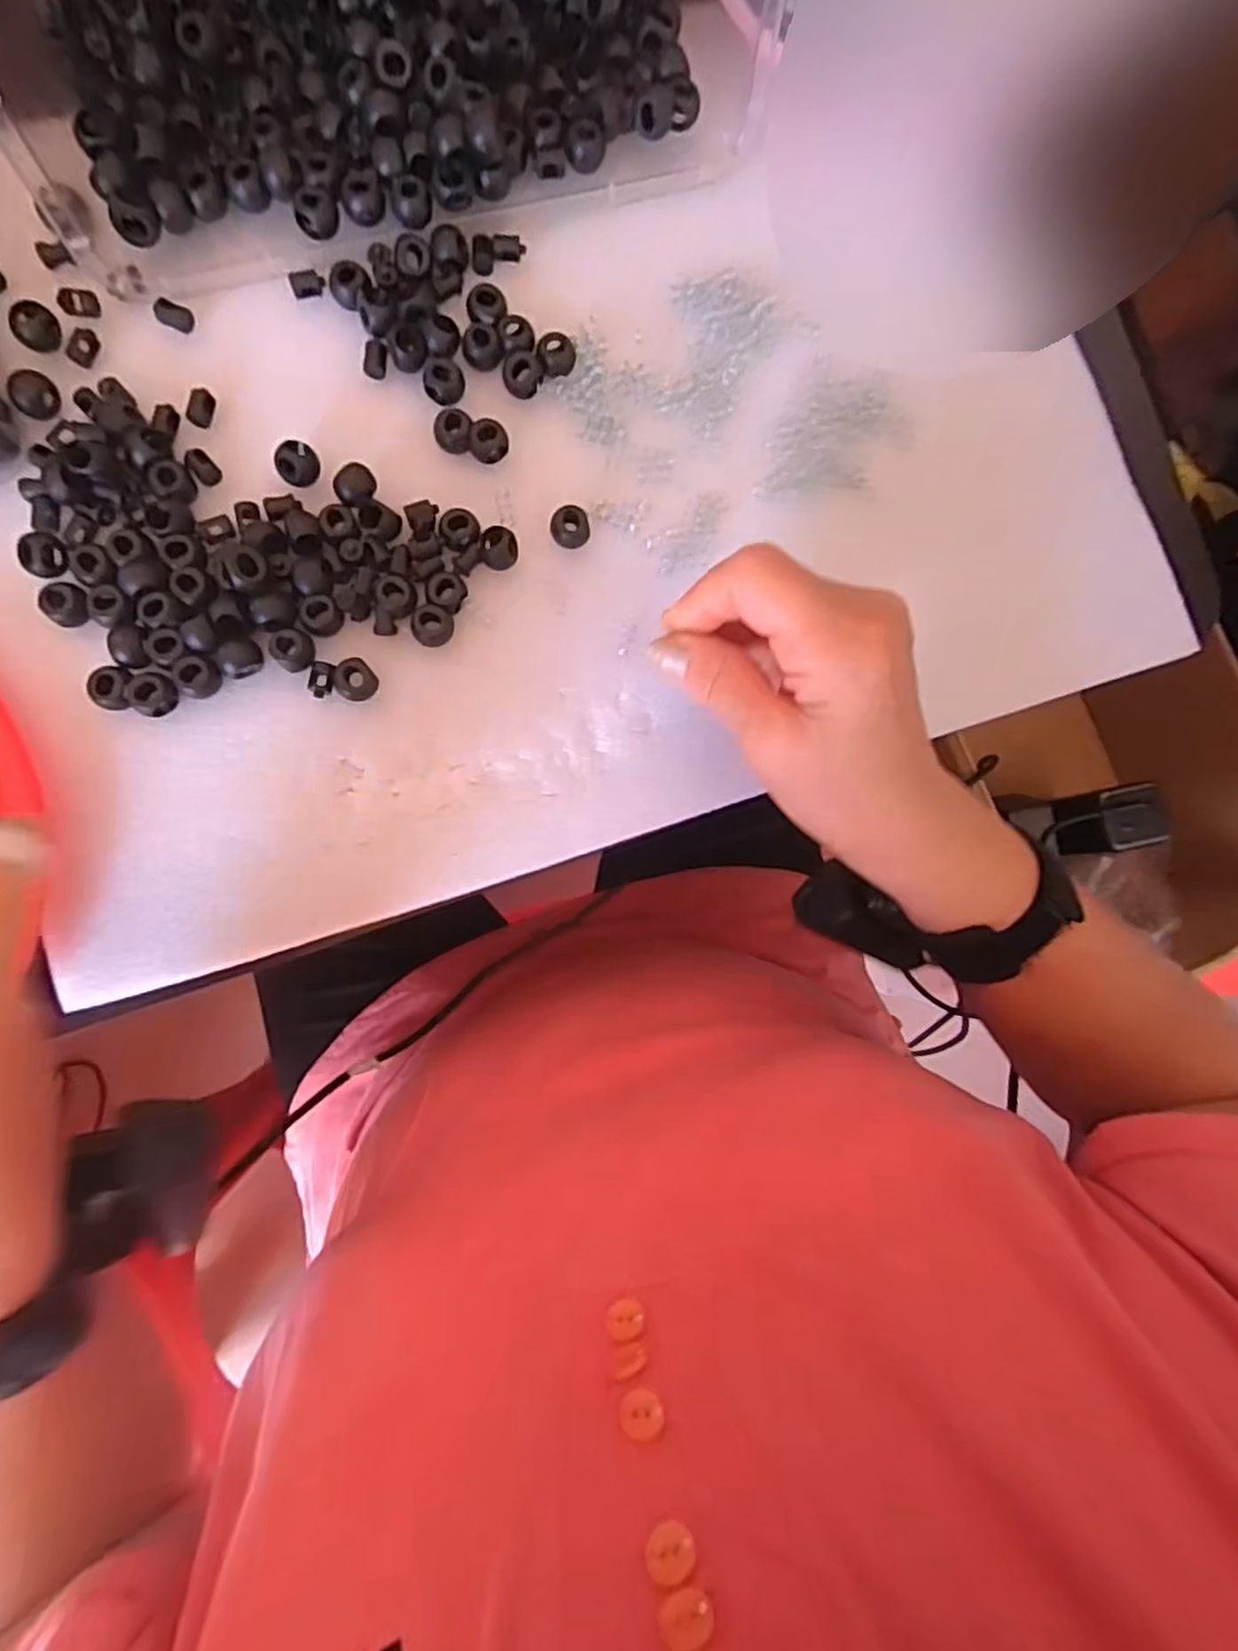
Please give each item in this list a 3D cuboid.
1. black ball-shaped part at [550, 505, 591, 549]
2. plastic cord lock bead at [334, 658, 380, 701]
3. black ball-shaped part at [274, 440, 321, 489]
[{"bbox_3d":[-0.021,-0.131,0.314,0.017,0.010,0.016,0,87,-6],"label":"black ball-shaped part"},{"bbox_3d":[-0.112,-0.061,0.303,0.016,0.011,0.017,0,87,-6],"label":"plastic cord lock bead"},{"bbox_3d":[-0.136,-0.153,0.303,0.017,0.013,0.016,0,87,-6],"label":"black ball-shaped part"}]

